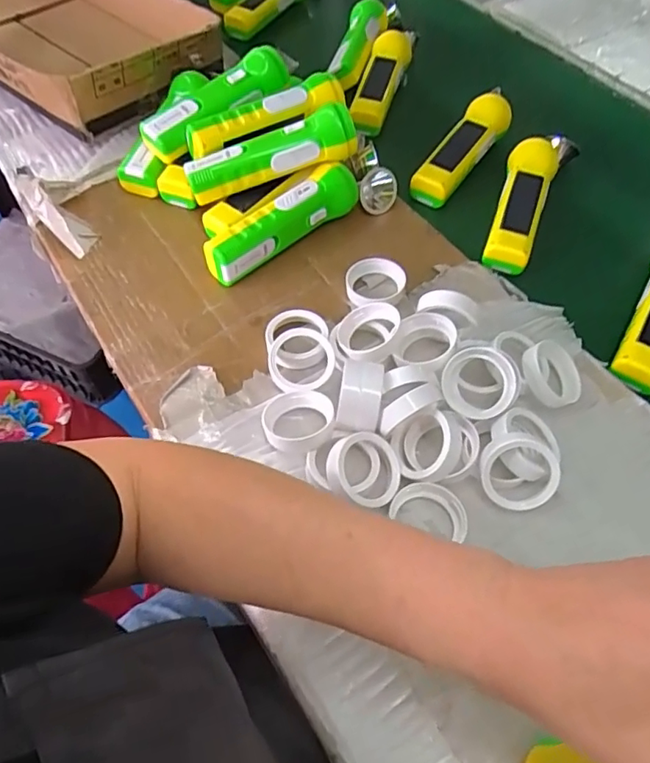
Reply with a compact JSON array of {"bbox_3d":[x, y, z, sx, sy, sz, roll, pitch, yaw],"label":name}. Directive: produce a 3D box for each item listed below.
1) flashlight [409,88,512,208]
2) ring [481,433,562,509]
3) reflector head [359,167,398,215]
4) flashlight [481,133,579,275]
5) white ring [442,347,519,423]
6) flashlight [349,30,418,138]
[{"bbox_3d":[0.144,-0.243,0.578,0.042,0.048,0.142,34,64,19],"label":"flashlight"},{"bbox_3d":[0.135,0.063,0.384,0.053,0.055,0.009,-4,15,5],"label":"ring"},{"bbox_3d":[0.053,-0.193,0.556,0.037,0.047,0.023,0,56,-4],"label":"reflector head"},{"bbox_3d":[0.196,-0.184,0.538,0.052,0.048,0.172,25,58,12],"label":"flashlight"},{"bbox_3d":[0.118,0.001,0.417,0.054,0.027,0.053,1,93,16],"label":"white ring"},{"bbox_3d":[0.067,-0.352,0.644,0.048,0.040,0.161,16,59,9],"label":"flashlight"}]

